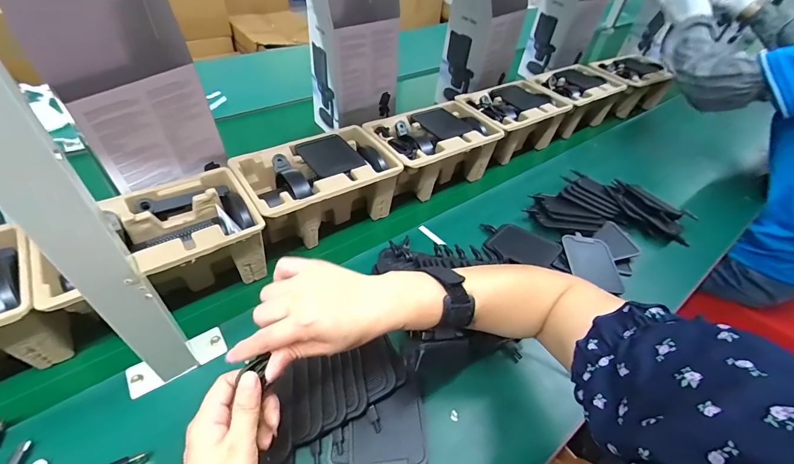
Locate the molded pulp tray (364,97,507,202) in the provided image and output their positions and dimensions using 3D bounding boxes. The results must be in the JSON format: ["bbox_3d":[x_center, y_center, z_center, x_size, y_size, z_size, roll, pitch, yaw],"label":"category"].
[{"bbox_3d":[0.063,-0.158,0.681,0.225,0.104,0.156,-25,53,-25],"label":"molded pulp tray"}]

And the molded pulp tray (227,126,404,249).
[{"bbox_3d":[-0.123,-0.073,0.576,0.222,0.101,0.147,-26,53,-26],"label":"molded pulp tray"}]

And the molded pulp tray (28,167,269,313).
[{"bbox_3d":[-0.293,0.019,0.465,0.214,0.095,0.147,-24,53,-25],"label":"molded pulp tray"}]

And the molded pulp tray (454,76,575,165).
[{"bbox_3d":[0.240,-0.250,0.794,0.224,0.108,0.151,-27,54,-26],"label":"molded pulp tray"}]

